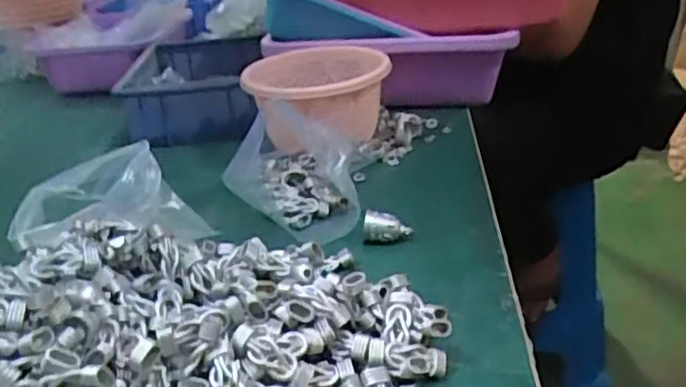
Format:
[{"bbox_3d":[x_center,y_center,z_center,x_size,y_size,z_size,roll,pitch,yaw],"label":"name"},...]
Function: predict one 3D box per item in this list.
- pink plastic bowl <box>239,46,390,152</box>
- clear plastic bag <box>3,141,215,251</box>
[{"bbox_3d":[-0.024,-0.096,0.669,0.142,0.067,0.142,-4,25,2],"label":"pink plastic bowl"},{"bbox_3d":[-0.183,0.009,0.515,0.140,0.078,0.057,-10,26,-11],"label":"clear plastic bag"}]

